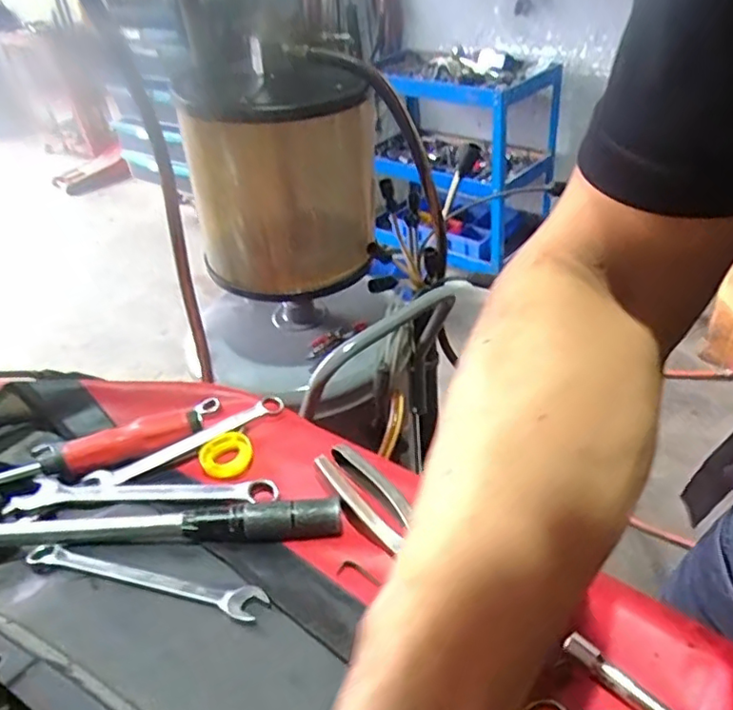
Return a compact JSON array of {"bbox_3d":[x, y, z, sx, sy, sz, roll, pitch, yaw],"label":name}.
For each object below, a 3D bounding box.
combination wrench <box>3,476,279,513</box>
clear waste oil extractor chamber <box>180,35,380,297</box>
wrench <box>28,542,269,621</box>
[{"bbox_3d":[-0.173,0.105,0.476,0.205,0.011,0.029,-4,38,4],"label":"combination wrench"},{"bbox_3d":[-0.108,-0.234,0.824,0.229,0.264,0.186,-9,38,-2],"label":"clear waste oil extractor chamber"},{"bbox_3d":[-0.146,0.144,0.400,0.164,0.004,0.022,8,33,13],"label":"wrench"}]

